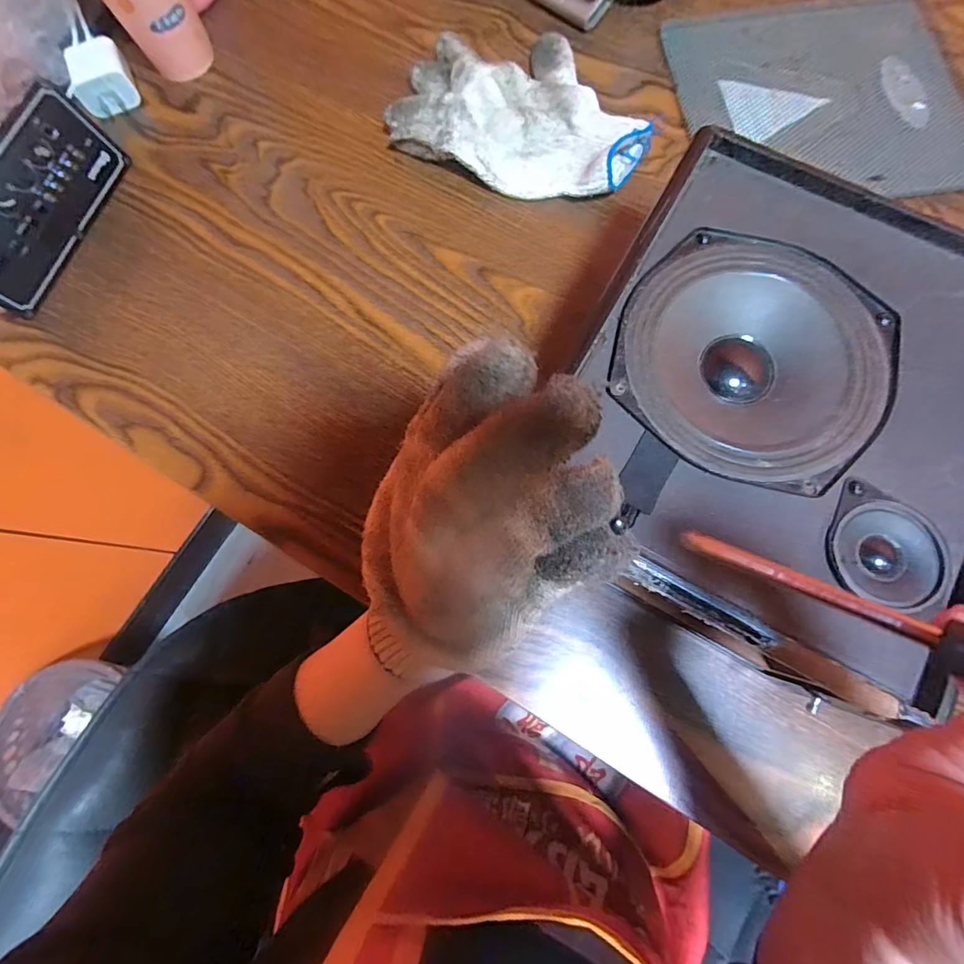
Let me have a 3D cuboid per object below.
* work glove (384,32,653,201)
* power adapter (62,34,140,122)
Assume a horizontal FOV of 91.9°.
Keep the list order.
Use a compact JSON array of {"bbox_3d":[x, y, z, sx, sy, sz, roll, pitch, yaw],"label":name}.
[{"bbox_3d":[0.037,-0.295,0.363,0.186,0.026,0.145,22,79,6],"label":"work glove"},{"bbox_3d":[-0.308,-0.328,0.380,0.044,0.028,0.049,-31,79,-6],"label":"power adapter"}]

